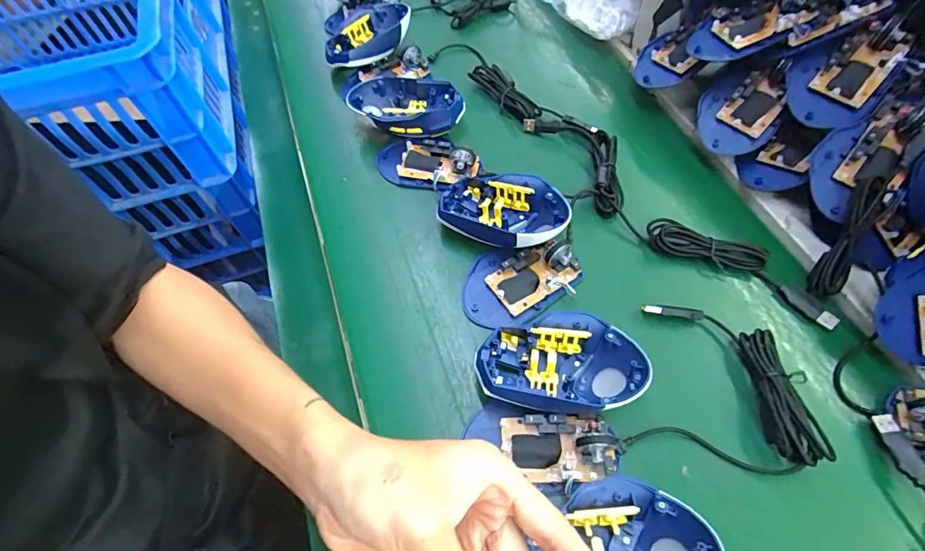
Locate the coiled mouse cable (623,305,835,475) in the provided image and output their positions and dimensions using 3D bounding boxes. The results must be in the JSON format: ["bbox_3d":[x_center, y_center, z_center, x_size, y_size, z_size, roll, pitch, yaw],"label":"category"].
[{"bbox_3d":[0.193,0.080,0.337,0.121,0.020,0.113,10,60,8],"label":"coiled mouse cable"}]

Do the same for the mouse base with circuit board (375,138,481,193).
[{"bbox_3d":[-0.039,-0.119,0.464,0.107,0.028,0.058,12,60,9],"label":"mouse base with circuit board"}]

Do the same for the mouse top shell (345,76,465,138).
[{"bbox_3d":[-0.060,-0.181,0.494,0.119,0.037,0.071,-3,59,1],"label":"mouse top shell"}]

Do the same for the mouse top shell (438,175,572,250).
[{"bbox_3d":[0.039,-0.059,0.417,0.118,0.038,0.075,21,62,14],"label":"mouse top shell"}]

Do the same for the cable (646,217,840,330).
[{"bbox_3d":[0.241,-0.010,0.391,0.160,0.017,0.032,29,64,19],"label":"cable"}]

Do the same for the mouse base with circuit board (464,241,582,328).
[{"bbox_3d":[0.047,0.000,0.389,0.101,0.025,0.071,-34,63,-17],"label":"mouse base with circuit board"}]

